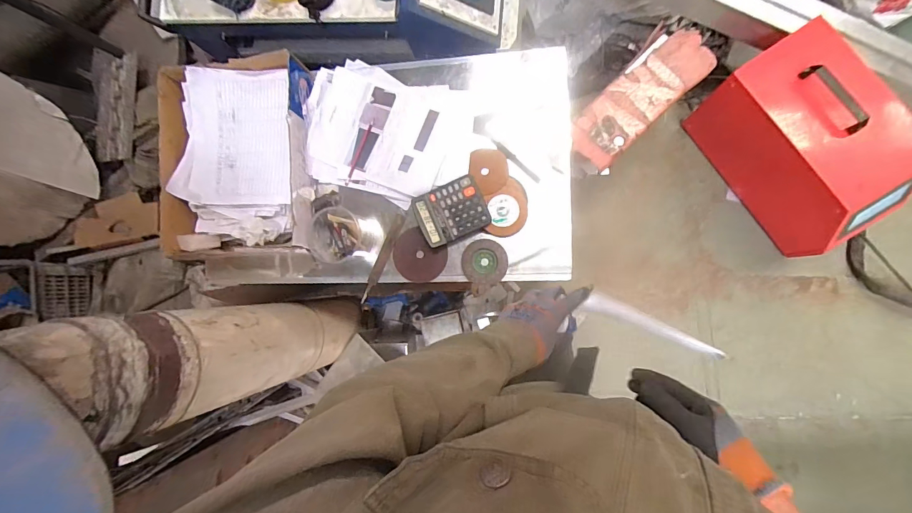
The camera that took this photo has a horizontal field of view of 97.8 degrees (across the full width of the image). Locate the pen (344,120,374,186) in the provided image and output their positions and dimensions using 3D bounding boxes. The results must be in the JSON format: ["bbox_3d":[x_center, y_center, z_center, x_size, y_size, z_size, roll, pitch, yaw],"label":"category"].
[{"bbox_3d":[-0.216,-0.230,0.889,0.012,0.006,0.152,24,91,10],"label":"pen"}]

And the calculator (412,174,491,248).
[{"bbox_3d":[-0.011,-0.097,0.843,0.144,0.023,0.120,-22,84,7],"label":"calculator"}]

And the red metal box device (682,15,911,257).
[{"bbox_3d":[0.962,-0.284,1.124,0.274,0.363,0.558,-33,82,6],"label":"red metal box device"}]

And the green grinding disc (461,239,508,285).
[{"bbox_3d":[0.060,0.011,0.839,0.094,0.011,0.092,-1,87,9],"label":"green grinding disc"}]

